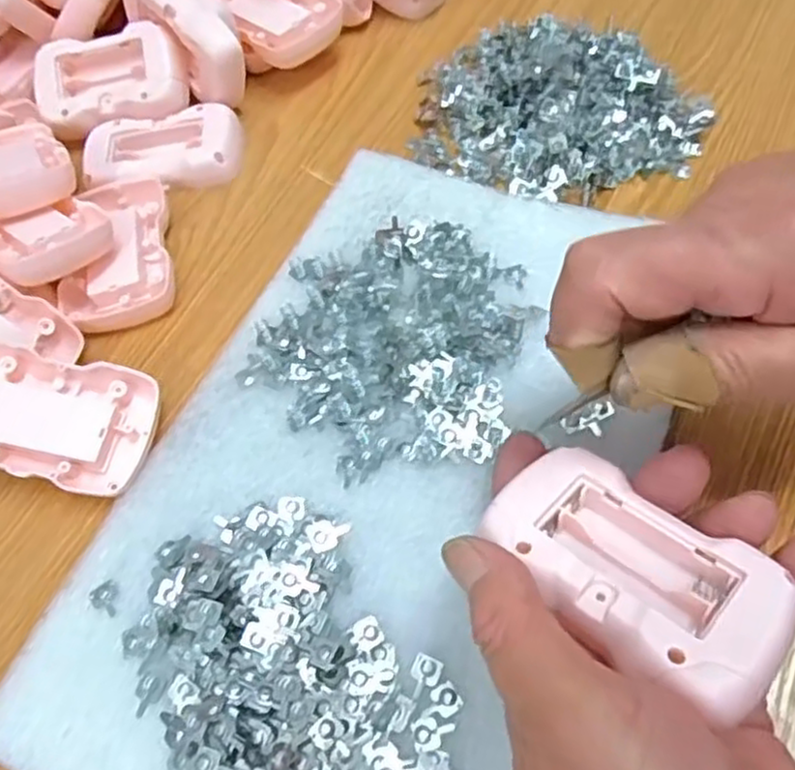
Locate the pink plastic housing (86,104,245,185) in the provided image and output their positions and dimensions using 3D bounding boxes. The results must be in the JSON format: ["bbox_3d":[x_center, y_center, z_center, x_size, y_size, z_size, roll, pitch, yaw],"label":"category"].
[{"bbox_3d":[-0.129,-0.129,0.400,0.085,0.015,0.050,-11,58,3],"label":"pink plastic housing"}]

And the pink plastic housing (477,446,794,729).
[{"bbox_3d":[0.066,0.052,0.210,0.046,0.024,0.082,-39,64,-20],"label":"pink plastic housing"}]

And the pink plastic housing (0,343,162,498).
[{"bbox_3d":[-0.148,0.014,0.310,0.086,0.027,0.052,8,58,7],"label":"pink plastic housing"}]

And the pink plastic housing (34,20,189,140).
[{"bbox_3d":[-0.160,-0.173,0.414,0.087,0.014,0.051,-7,88,10],"label":"pink plastic housing"}]

